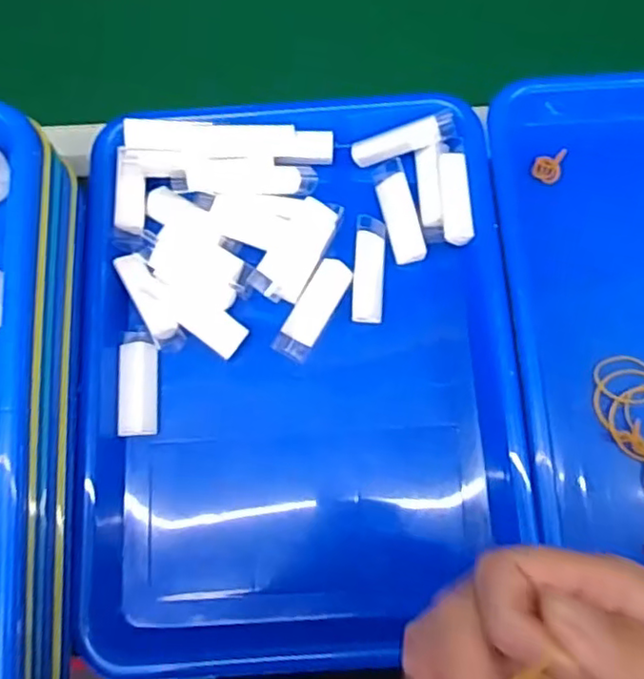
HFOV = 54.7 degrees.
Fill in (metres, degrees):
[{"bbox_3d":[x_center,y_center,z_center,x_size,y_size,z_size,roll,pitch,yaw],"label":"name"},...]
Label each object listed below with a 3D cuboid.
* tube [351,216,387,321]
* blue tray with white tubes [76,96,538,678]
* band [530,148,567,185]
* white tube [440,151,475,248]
[{"bbox_3d":[0.030,-0.044,0.387,0.018,0.012,0.068,4,76,2],"label":"tube"},{"bbox_3d":[-0.014,0.016,0.375,0.242,0.043,0.330,-4,76,0],"label":"blue tray with white tubes"},{"bbox_3d":[0.148,-0.114,0.408,0.019,0.007,0.024,14,77,5],"label":"band"},{"bbox_3d":[0.083,-0.087,0.393,0.017,0.019,0.057,-3,76,1],"label":"white tube"}]

